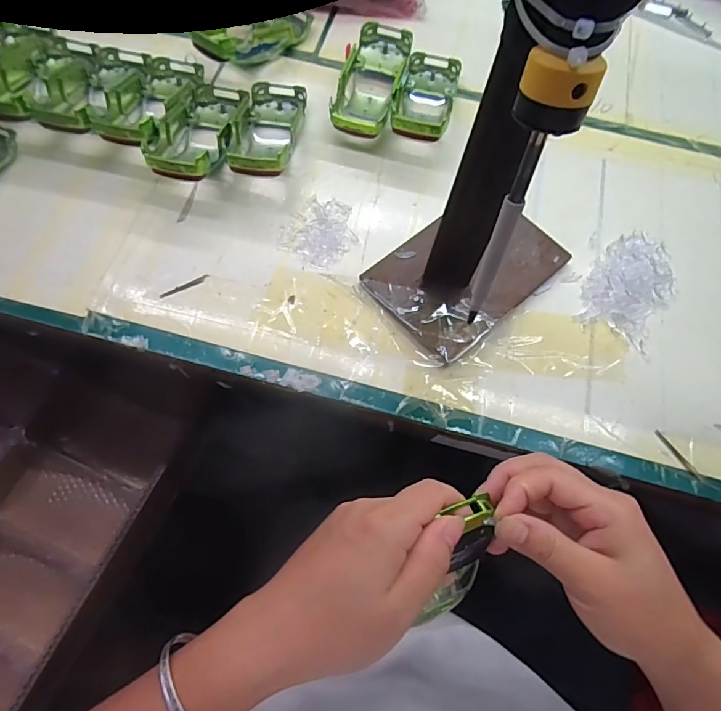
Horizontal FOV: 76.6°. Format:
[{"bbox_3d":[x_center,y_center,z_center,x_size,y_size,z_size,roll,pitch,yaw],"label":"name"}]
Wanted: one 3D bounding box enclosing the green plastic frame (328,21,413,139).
[{"bbox_3d":[0.011,-0.262,0.439,0.055,0.034,0.139,16,69,3],"label":"green plastic frame"}]

